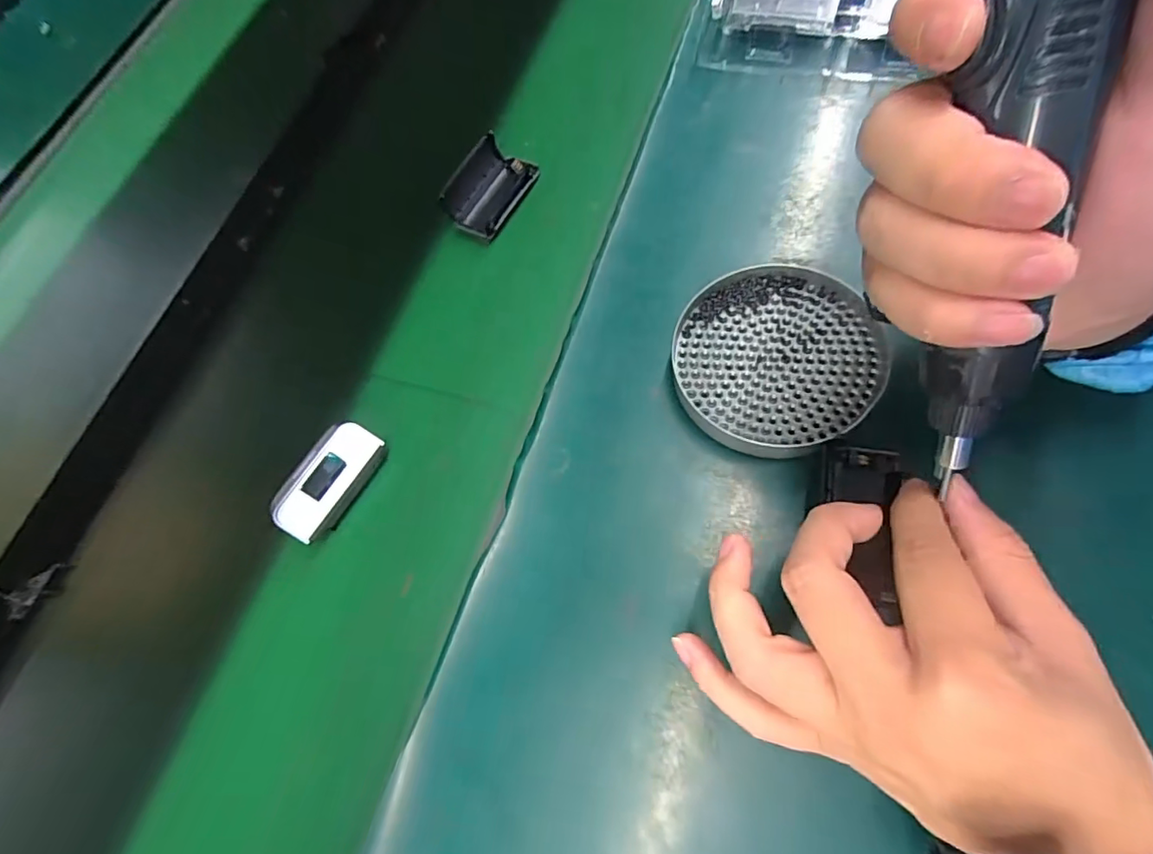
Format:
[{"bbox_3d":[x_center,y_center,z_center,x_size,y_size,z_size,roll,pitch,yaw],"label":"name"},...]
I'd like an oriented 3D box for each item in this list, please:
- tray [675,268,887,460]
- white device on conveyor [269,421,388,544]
[{"bbox_3d":[0.114,-0.040,0.310,0.113,0.028,0.108,0,69,1],"label":"tray"},{"bbox_3d":[-0.154,0.033,0.331,0.038,0.018,0.074,26,72,10],"label":"white device on conveyor"}]

